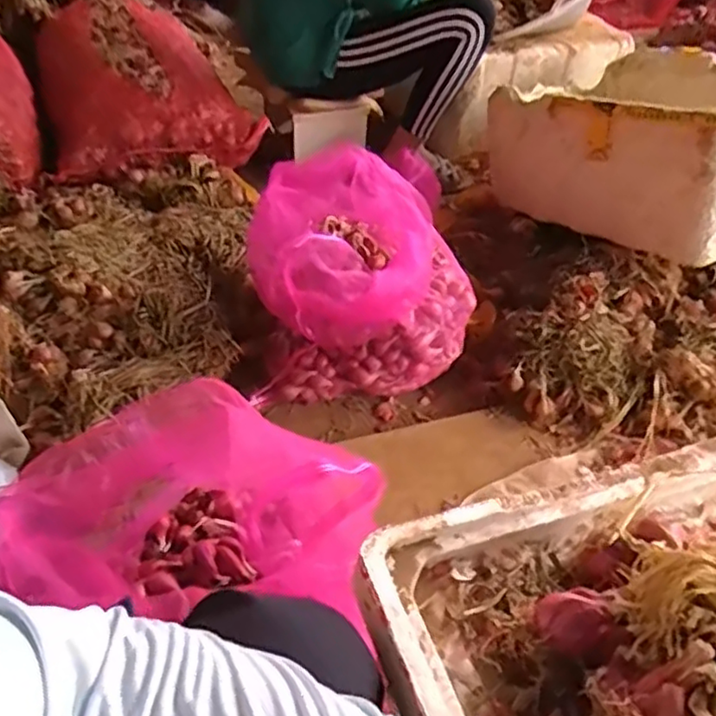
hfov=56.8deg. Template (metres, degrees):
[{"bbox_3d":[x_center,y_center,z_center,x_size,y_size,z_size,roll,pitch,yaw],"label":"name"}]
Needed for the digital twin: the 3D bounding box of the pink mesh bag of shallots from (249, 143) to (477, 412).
[{"bbox_3d":[0.001,-0.142,1.145,0.363,0.288,0.306,-1,45,-6],"label":"pink mesh bag of shallots"}]

